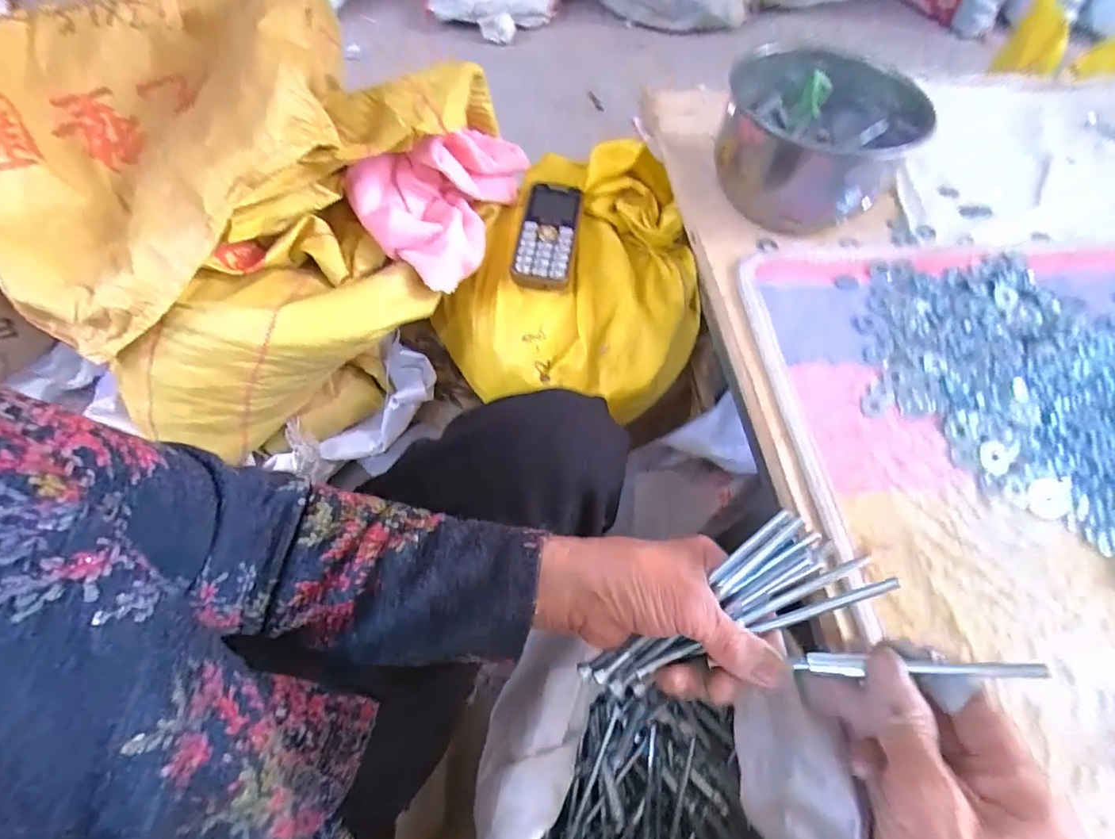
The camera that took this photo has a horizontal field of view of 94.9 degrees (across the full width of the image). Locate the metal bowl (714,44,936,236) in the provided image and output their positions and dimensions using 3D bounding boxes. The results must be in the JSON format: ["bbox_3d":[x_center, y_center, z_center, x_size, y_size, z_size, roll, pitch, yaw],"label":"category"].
[{"bbox_3d":[0.229,-0.253,0.467,0.154,0.083,0.160,2,59,-3],"label":"metal bowl"}]

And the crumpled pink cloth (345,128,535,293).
[{"bbox_3d":[-0.115,-0.227,0.489,0.128,0.070,0.186,19,62,7],"label":"crumpled pink cloth"}]

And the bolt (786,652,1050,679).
[{"bbox_3d":[0.168,0.118,0.244,0.102,0.004,0.009,-9,56,23],"label":"bolt"}]

